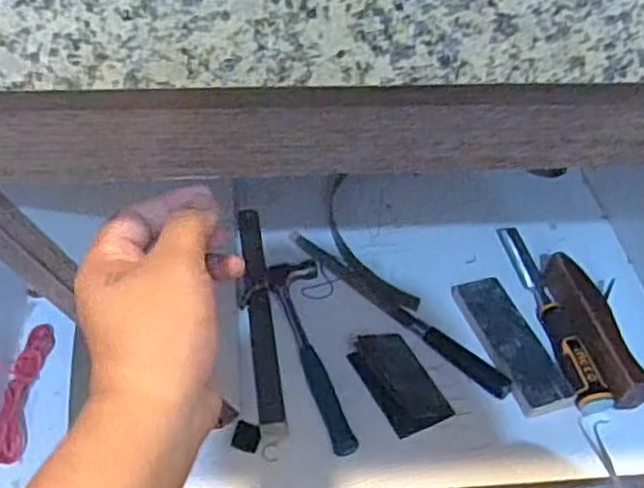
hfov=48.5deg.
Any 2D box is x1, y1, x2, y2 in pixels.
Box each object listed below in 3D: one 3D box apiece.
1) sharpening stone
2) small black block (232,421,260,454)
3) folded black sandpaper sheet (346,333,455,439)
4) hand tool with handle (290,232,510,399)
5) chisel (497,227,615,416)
[{"bbox_3d":[0.218,0.110,0.821,0.065,0.012,0.180,-11,48,-14],"label":"sharpening stone"},{"bbox_3d":[-0.077,0.196,0.728,0.026,0.014,0.025,9,46,4],"label":"small black block"},{"bbox_3d":[0.084,0.151,0.790,0.072,0.007,0.117,-23,66,-25],"label":"folded black sandpaper sheet"},{"bbox_3d":[0.082,0.071,0.857,0.331,0.013,0.025,37,54,27],"label":"hand tool with handle"},{"bbox_3d":[0.272,0.068,0.860,0.034,0.024,0.292,-4,47,-8],"label":"chisel"}]

